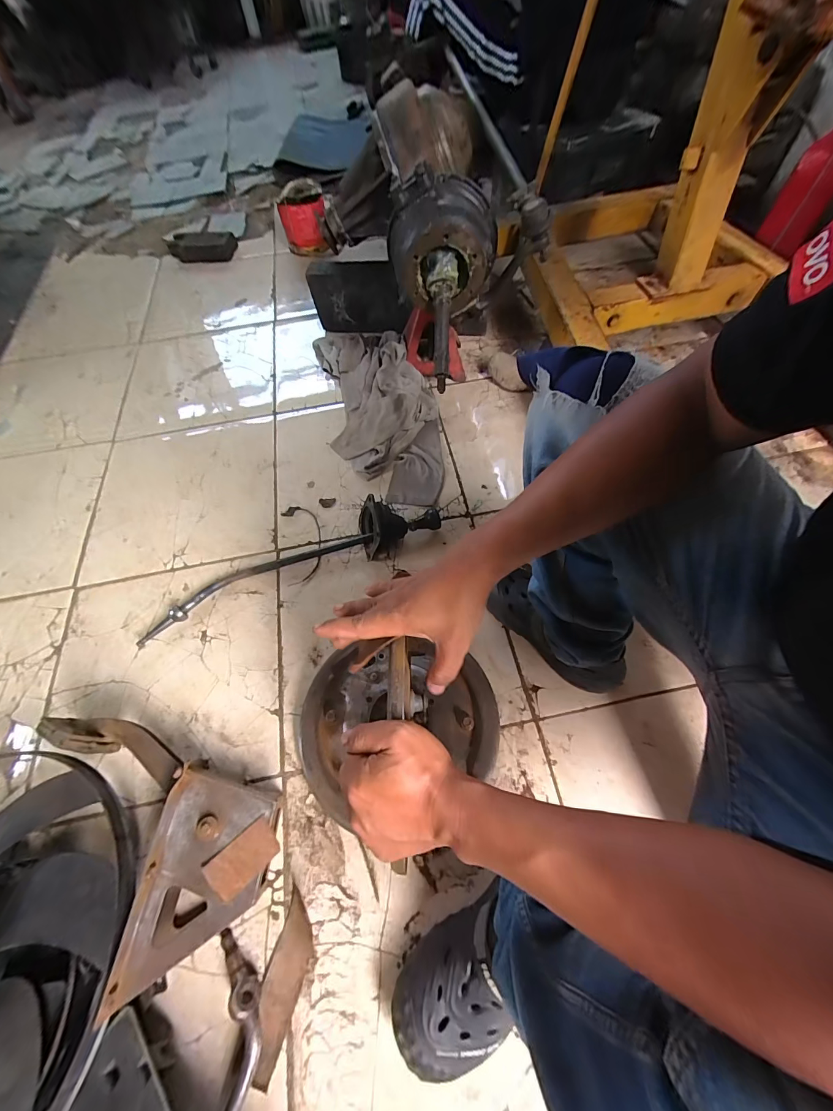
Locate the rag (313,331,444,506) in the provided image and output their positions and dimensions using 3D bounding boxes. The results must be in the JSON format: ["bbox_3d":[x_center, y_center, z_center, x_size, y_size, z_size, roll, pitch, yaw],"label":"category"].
[{"bbox_3d":[-0.088,-0.372,0.915,0.257,0.081,0.585,-13,63,-4],"label":"rag"}]

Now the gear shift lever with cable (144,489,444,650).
[{"bbox_3d":[-0.231,0.004,0.704,0.594,0.103,0.114,-25,66,-13],"label":"gear shift lever with cable"}]

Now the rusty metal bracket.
[{"bbox_3d":[-0.269,0.420,0.503,0.151,0.089,0.229,6,63,2],"label":"rusty metal bracket"}]

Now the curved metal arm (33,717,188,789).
[{"bbox_3d":[-0.423,0.271,0.536,0.202,0.068,0.053,17,65,11],"label":"curved metal arm"}]

